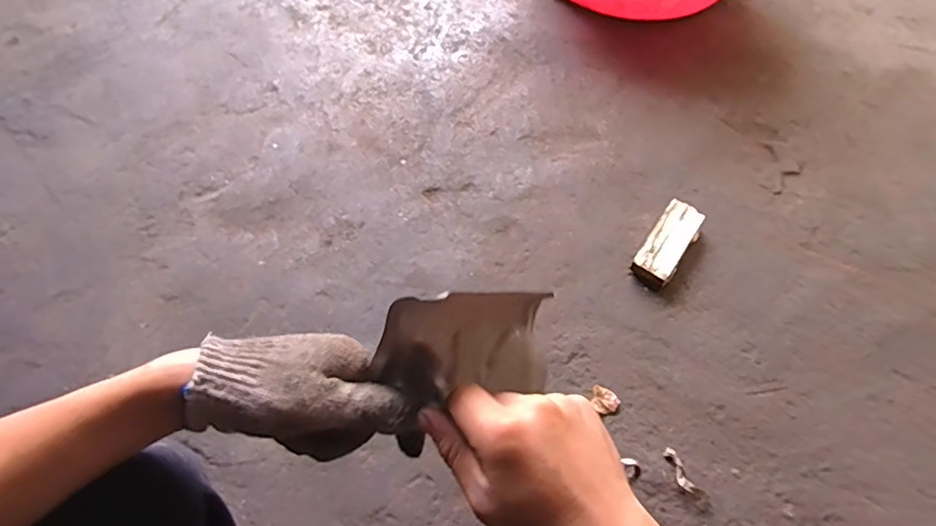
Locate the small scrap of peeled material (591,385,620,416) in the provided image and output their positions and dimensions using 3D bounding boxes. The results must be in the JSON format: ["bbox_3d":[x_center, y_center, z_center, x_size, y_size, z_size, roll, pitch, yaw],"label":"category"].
[{"bbox_3d":[0.201,0.204,0.830,0.042,0.011,0.038,27,62,18],"label":"small scrap of peeled material"}]

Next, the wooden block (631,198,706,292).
[{"bbox_3d":[0.324,-0.031,0.916,0.065,0.035,0.158,31,63,20],"label":"wooden block"}]

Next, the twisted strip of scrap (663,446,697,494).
[{"bbox_3d":[0.291,0.286,0.779,0.017,0.012,0.063,-16,58,-9],"label":"twisted strip of scrap"}]

